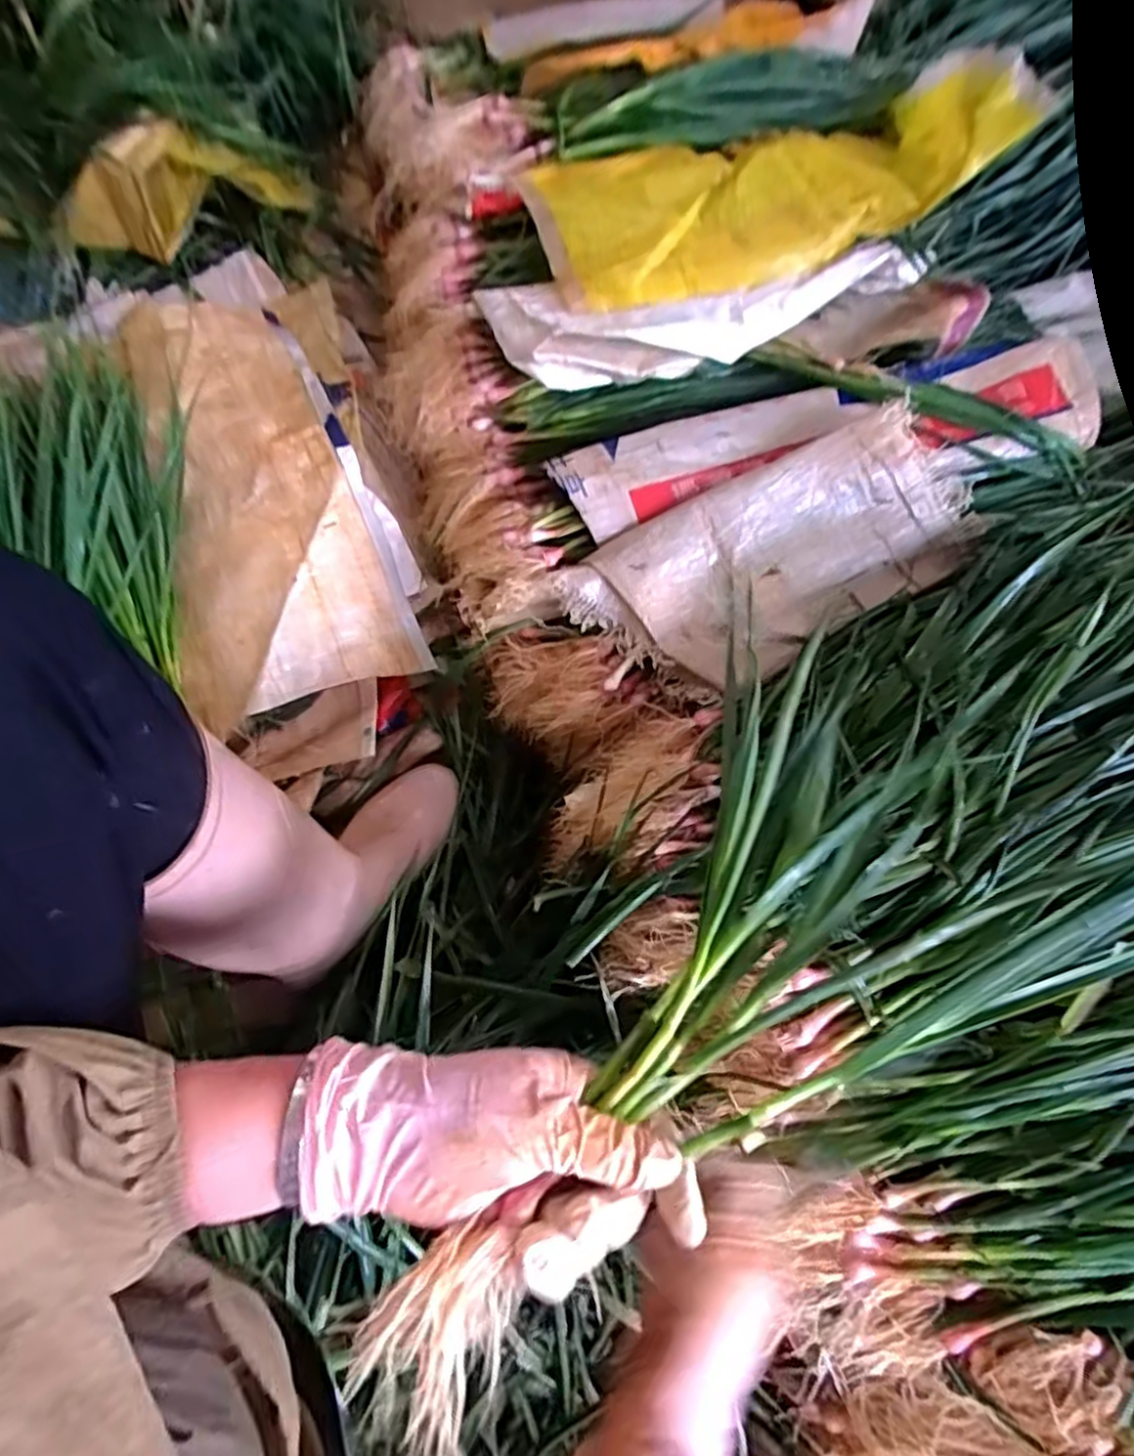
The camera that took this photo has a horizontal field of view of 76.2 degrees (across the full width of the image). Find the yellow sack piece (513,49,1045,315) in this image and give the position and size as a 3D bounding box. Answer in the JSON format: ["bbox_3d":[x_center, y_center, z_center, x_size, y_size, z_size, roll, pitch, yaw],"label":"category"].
[{"bbox_3d":[0.204,-0.563,0.729,0.479,0.095,0.214,-20,71,-8],"label":"yellow sack piece"}]

